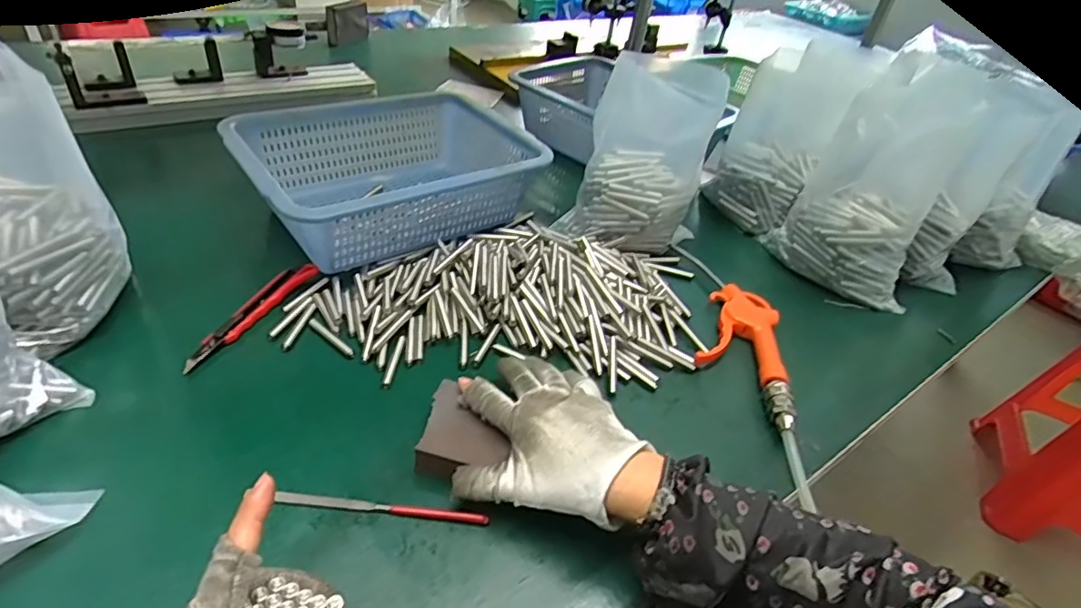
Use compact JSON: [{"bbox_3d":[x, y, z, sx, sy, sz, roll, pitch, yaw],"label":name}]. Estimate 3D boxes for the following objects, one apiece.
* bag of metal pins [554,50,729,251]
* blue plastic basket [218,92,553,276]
[{"bbox_3d":[0.109,-0.164,0.620,0.148,0.181,0.129,10,38,2],"label":"bag of metal pins"},{"bbox_3d":[-0.174,-0.156,0.649,0.301,0.091,0.232,-19,47,-31],"label":"blue plastic basket"}]

